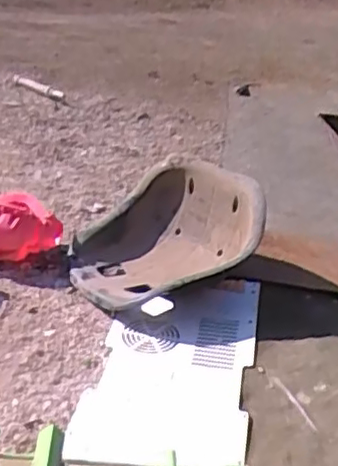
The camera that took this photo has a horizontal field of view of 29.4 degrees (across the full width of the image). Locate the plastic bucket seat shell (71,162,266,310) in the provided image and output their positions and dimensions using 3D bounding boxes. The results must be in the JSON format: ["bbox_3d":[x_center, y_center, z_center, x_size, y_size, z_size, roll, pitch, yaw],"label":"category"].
[{"bbox_3d":[-0.012,-0.001,1.489,0.409,0.259,0.385,4,29,-1],"label":"plastic bucket seat shell"}]

